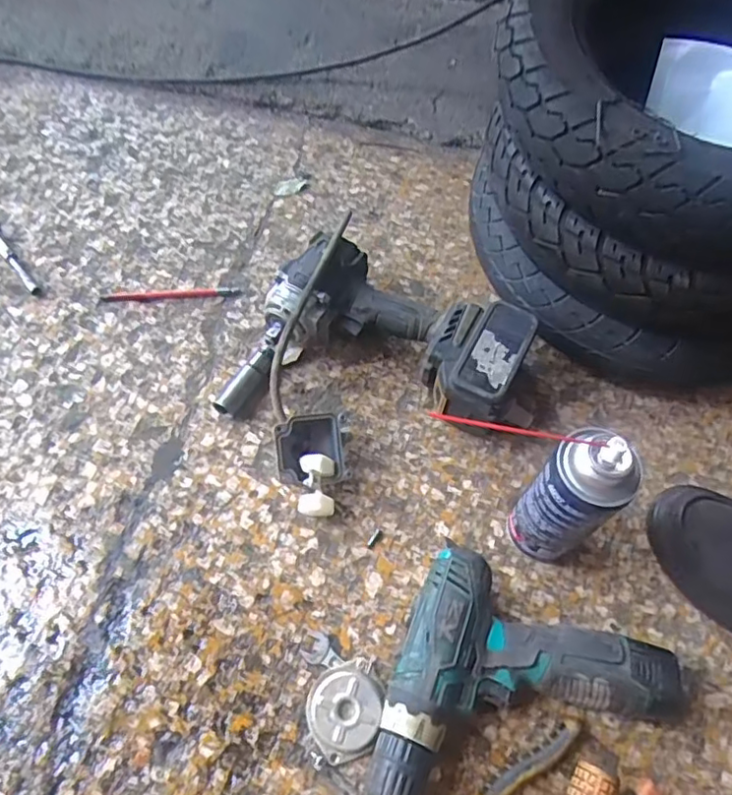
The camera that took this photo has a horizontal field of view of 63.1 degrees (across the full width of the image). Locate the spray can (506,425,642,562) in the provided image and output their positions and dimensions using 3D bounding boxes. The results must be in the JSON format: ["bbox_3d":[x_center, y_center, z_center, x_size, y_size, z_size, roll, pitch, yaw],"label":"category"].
[{"bbox_3d":[0.154,0.076,0.455,0.057,0.169,0.053,37,66,16],"label":"spray can"}]

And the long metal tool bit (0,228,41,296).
[{"bbox_3d":[-0.388,-0.159,0.644,0.017,0.011,0.137,-36,69,-20],"label":"long metal tool bit"}]

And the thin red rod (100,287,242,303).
[{"bbox_3d":[-0.208,-0.111,0.636,0.144,0.009,0.012,-4,61,-5],"label":"thin red rod"}]

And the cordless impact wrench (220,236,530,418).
[{"bbox_3d":[0.017,-0.033,0.566,0.255,0.077,0.197,23,62,9],"label":"cordless impact wrench"}]

